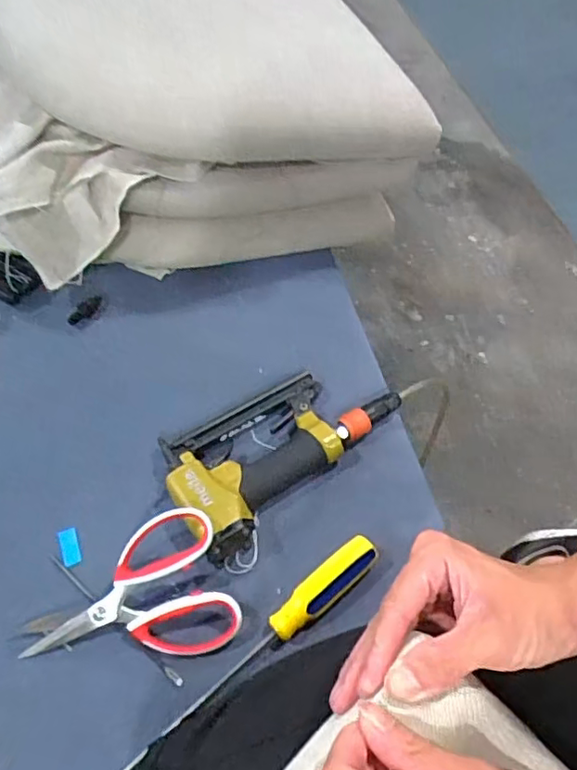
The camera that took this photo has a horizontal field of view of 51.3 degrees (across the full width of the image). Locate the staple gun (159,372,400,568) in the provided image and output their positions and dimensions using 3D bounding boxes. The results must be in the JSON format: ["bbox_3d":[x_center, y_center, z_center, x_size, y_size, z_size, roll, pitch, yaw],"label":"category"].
[{"bbox_3d":[-0.015,0.051,0.614,0.254,0.038,0.128,-38,64,-24],"label":"staple gun"}]

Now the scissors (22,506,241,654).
[{"bbox_3d":[-0.140,0.191,0.520,0.180,0.019,0.117,-21,76,0],"label":"scissors"}]

